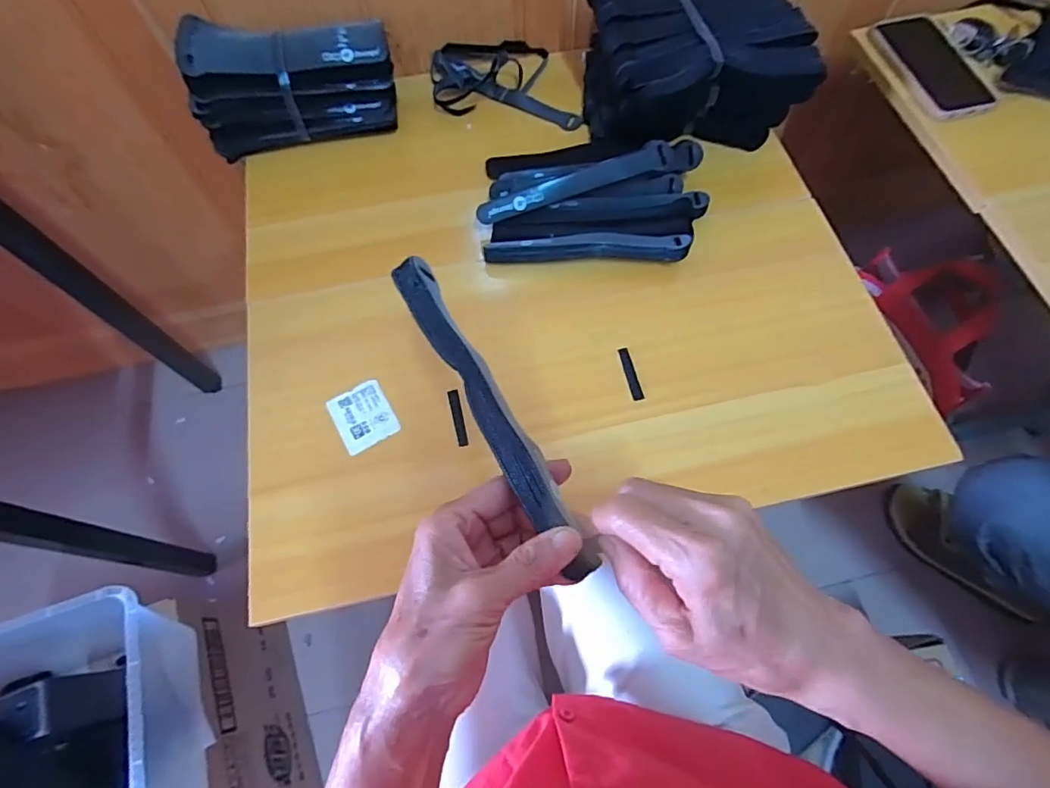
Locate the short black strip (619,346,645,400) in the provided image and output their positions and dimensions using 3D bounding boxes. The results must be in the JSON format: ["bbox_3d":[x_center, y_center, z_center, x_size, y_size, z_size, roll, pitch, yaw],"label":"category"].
[{"bbox_3d":[0.098,-0.019,0.487,0.011,0.004,0.052,-11,67,-4],"label":"short black strip"}]

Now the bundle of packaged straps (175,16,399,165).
[{"bbox_3d":[-0.242,-0.326,0.570,0.198,0.101,0.085,-10,67,-3],"label":"bundle of packaged straps"}]

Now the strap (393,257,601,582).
[{"bbox_3d":[-0.018,0.007,0.285,0.021,0.014,0.194,-29,75,-11],"label":"strap"}]

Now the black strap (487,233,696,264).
[{"bbox_3d":[0.061,-0.140,0.527,0.197,0.032,0.023,1,67,1],"label":"black strap"}]

